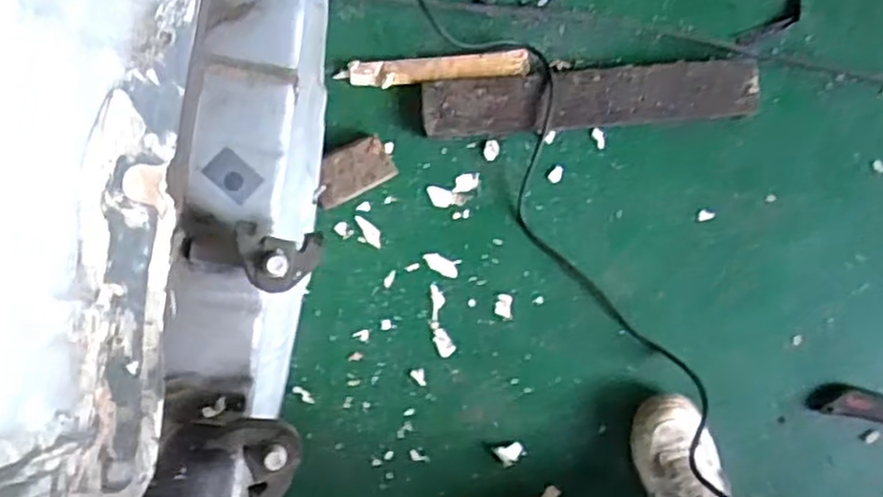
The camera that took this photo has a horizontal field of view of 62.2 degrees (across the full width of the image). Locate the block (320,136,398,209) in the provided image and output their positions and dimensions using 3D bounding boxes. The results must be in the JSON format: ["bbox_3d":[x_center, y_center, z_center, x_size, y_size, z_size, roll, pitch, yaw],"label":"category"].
[{"bbox_3d":[-0.121,-0.105,0.984,0.107,0.032,0.064,-30,89,-3],"label":"block"}]

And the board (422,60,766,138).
[{"bbox_3d":[0.223,-0.210,1.017,0.455,0.046,0.083,-6,88,-2],"label":"board"}]

